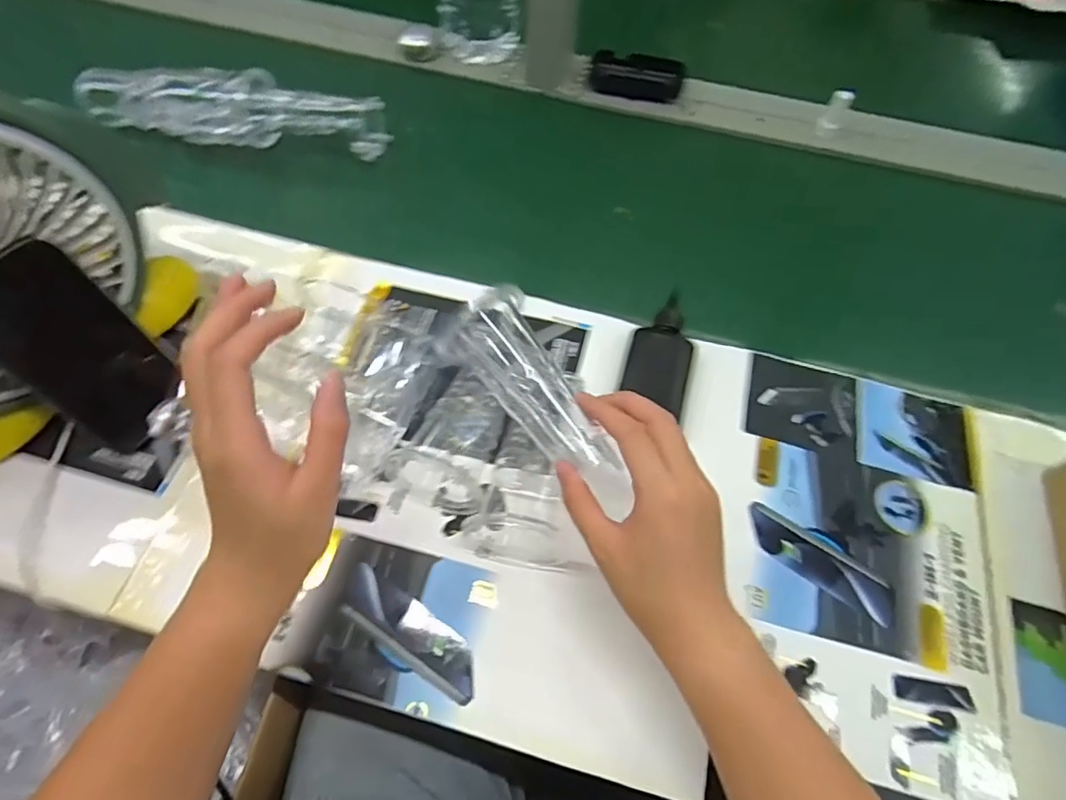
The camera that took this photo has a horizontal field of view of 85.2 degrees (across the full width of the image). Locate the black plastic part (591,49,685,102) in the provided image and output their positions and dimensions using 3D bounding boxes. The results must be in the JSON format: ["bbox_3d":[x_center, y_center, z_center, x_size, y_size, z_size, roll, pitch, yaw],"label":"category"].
[{"bbox_3d":[0.127,-0.395,0.706,0.109,0.035,0.049,11,61,3],"label":"black plastic part"}]

